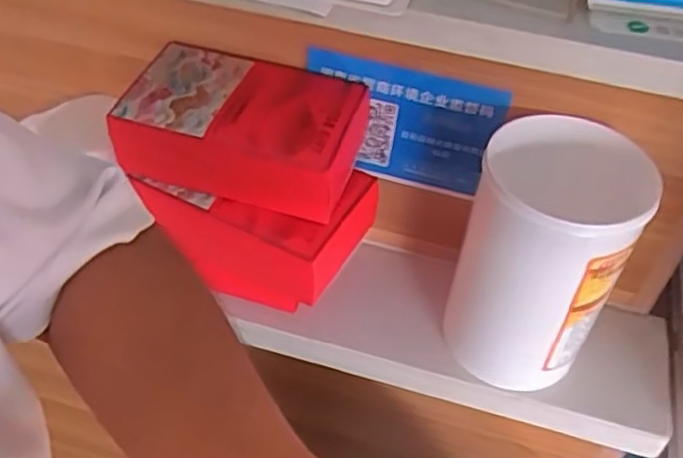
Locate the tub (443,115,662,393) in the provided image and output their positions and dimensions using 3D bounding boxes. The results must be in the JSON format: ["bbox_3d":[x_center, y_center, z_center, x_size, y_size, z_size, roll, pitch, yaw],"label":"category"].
[{"bbox_3d":[0.173,0.026,0.587,0.121,0.204,0.133,24,49,18],"label":"tub"}]

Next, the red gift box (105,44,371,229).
[{"bbox_3d":[-0.083,-0.083,0.586,0.190,0.069,0.122,13,47,8],"label":"red gift box"}]

